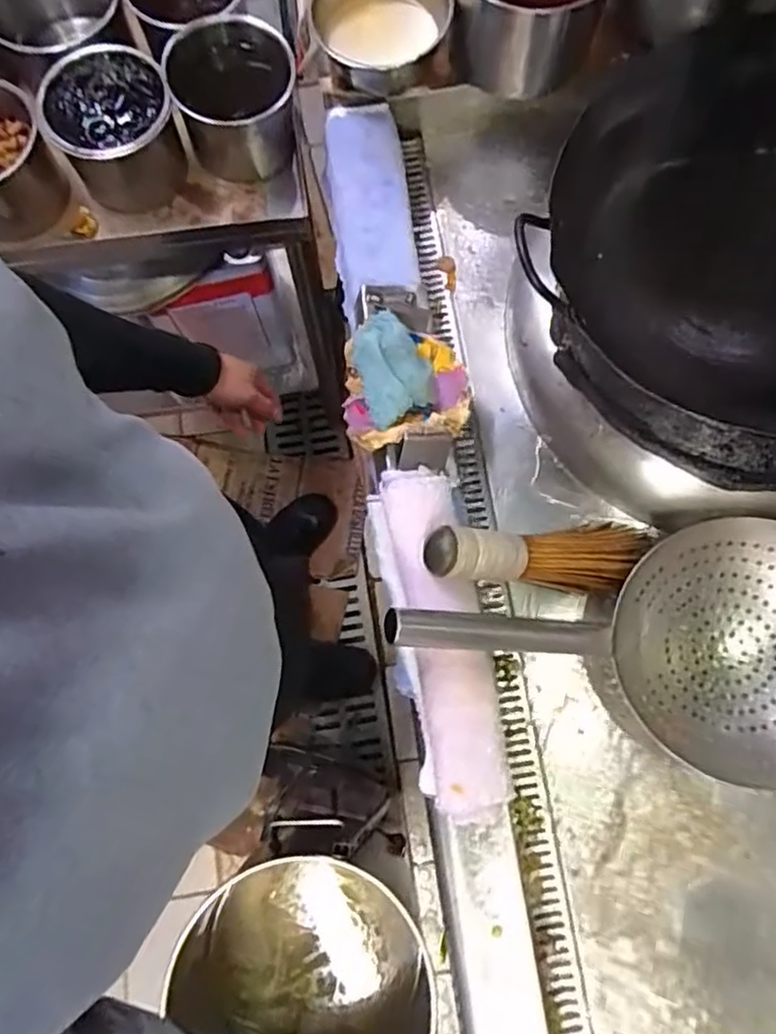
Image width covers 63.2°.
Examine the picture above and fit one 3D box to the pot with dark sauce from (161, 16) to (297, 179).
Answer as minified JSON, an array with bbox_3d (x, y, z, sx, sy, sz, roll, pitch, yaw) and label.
[{"bbox_3d":[-0.193,-0.528,0.821,0.150,0.136,0.142,0,77,2],"label":"pot with dark sauce"}]

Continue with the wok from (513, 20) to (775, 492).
[{"bbox_3d":[0.387,-0.263,0.628,0.424,0.125,0.399,31,80,8],"label":"wok"}]

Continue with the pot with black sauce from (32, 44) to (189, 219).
[{"bbox_3d":[-0.342,-0.492,0.802,0.147,0.113,0.156,0,77,2],"label":"pot with black sauce"}]

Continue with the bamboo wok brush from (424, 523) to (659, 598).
[{"bbox_3d":[0.164,0.042,0.657,0.281,0.050,0.076,2,75,-29],"label":"bamboo wok brush"}]

